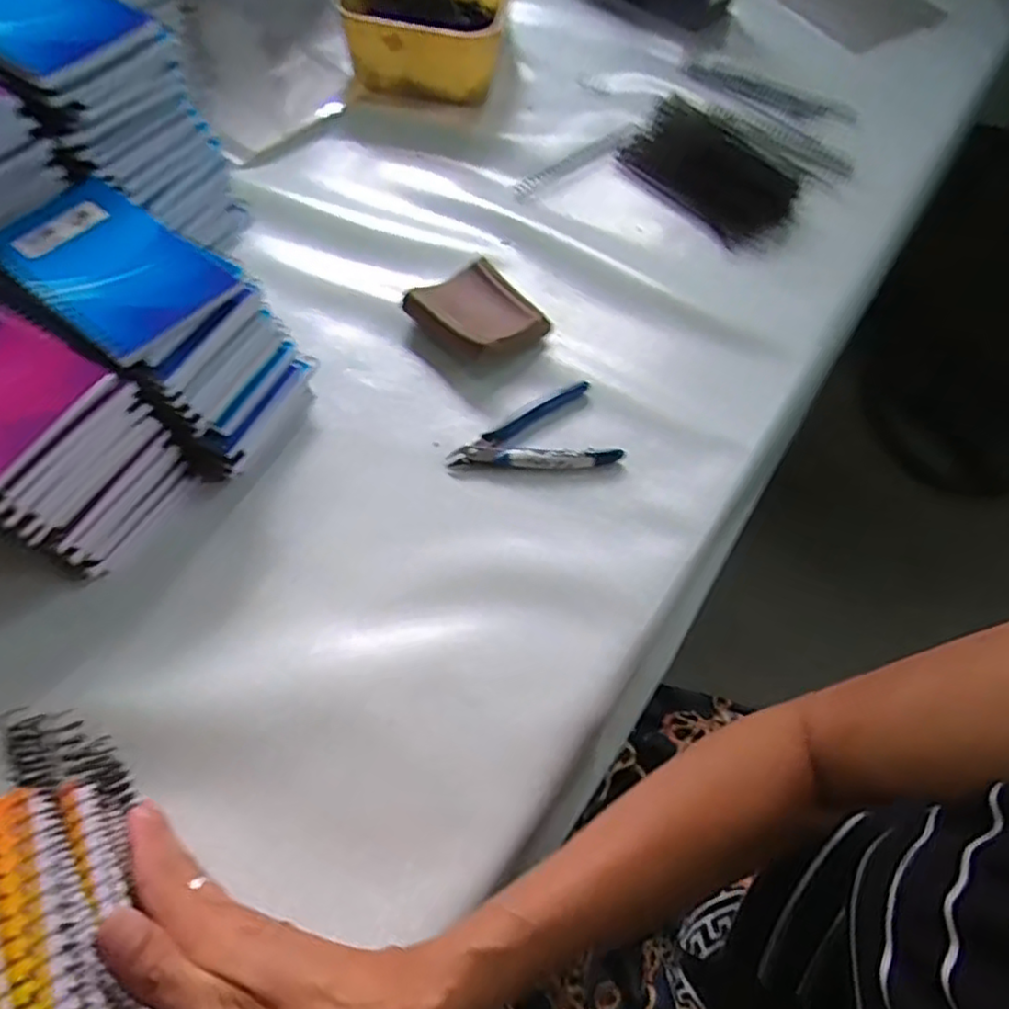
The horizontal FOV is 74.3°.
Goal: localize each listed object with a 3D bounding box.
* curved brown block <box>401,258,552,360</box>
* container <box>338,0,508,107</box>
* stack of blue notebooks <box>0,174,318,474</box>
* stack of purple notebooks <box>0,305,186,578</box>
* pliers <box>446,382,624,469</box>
[{"bbox_3d":[-0.013,-0.147,0.512,0.093,0.031,0.086,39,65,18],"label":"curved brown block"},{"bbox_3d":[-0.079,-0.496,0.678,0.158,0.068,0.188,5,59,0],"label":"container"},{"bbox_3d":[-0.212,-0.110,0.427,0.146,0.116,0.100,33,63,15],"label":"stack of blue notebooks"},{"bbox_3d":[-0.284,-0.043,0.387,0.150,0.114,0.091,28,62,13],"label":"stack of purple notebooks"},{"bbox_3d":[0.018,-0.045,0.467,0.112,0.011,0.070,-18,62,-14],"label":"pliers"}]

